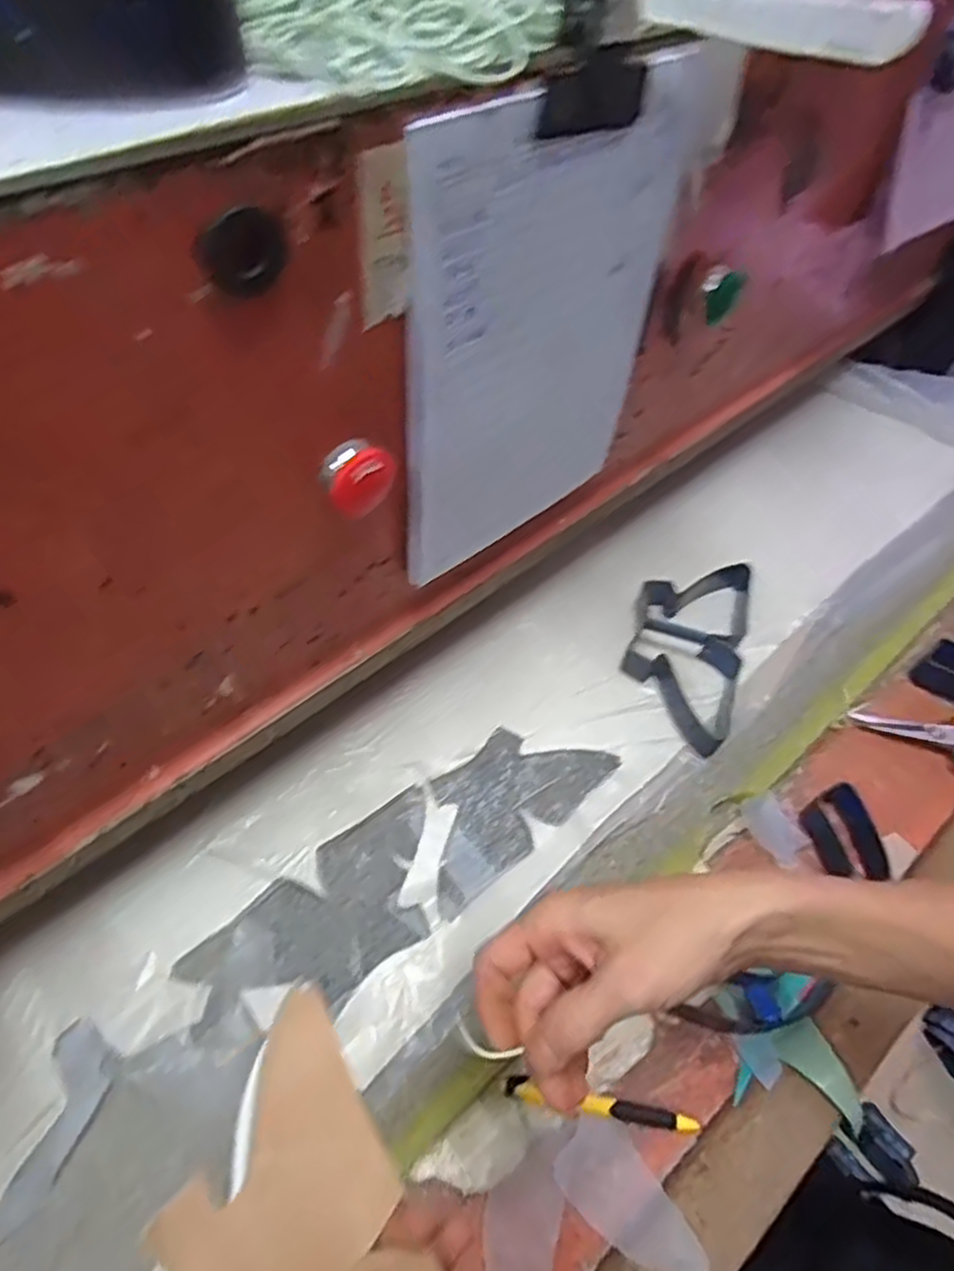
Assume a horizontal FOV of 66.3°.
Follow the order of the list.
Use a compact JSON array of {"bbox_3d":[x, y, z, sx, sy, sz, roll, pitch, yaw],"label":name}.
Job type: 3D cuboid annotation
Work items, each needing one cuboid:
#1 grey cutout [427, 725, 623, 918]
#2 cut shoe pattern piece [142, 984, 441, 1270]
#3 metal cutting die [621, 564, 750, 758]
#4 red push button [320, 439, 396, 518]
[{"bbox_3d":[0.022,0.124,0.564,0.169,0.012,0.084,-35,68,-24],"label":"grey cutout"},{"bbox_3d":[-0.064,0.258,0.288,0.091,0.026,0.190,-24,60,-21],"label":"cut shoe pattern piece"},{"bbox_3d":[0.184,0.006,0.647,0.095,0.033,0.186,16,54,6],"label":"metal cutting die"},{"bbox_3d":[-0.063,-0.084,0.383,0.024,0.029,0.038,38,59,21],"label":"red push button"}]

